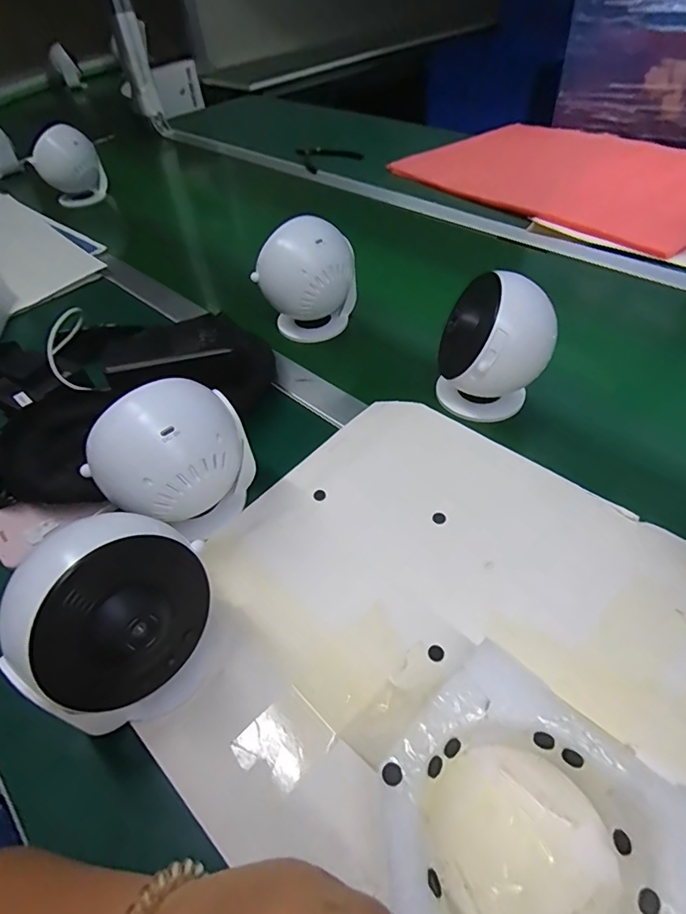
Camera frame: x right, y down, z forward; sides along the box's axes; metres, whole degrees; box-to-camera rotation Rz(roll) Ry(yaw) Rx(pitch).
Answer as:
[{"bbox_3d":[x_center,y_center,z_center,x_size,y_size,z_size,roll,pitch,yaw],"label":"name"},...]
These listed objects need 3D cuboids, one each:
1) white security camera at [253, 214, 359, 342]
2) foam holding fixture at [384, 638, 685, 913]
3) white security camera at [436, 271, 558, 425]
[{"bbox_3d":[-0.036,-0.198,0.551,0.082,0.132,0.090,31,57,29],"label":"white security camera"},{"bbox_3d":[0.091,0.192,0.235,0.143,0.039,0.135,32,58,30],"label":"foam holding fixture"},{"bbox_3d":[0.132,-0.102,0.441,0.081,0.117,0.078,-3,47,3],"label":"white security camera"}]

